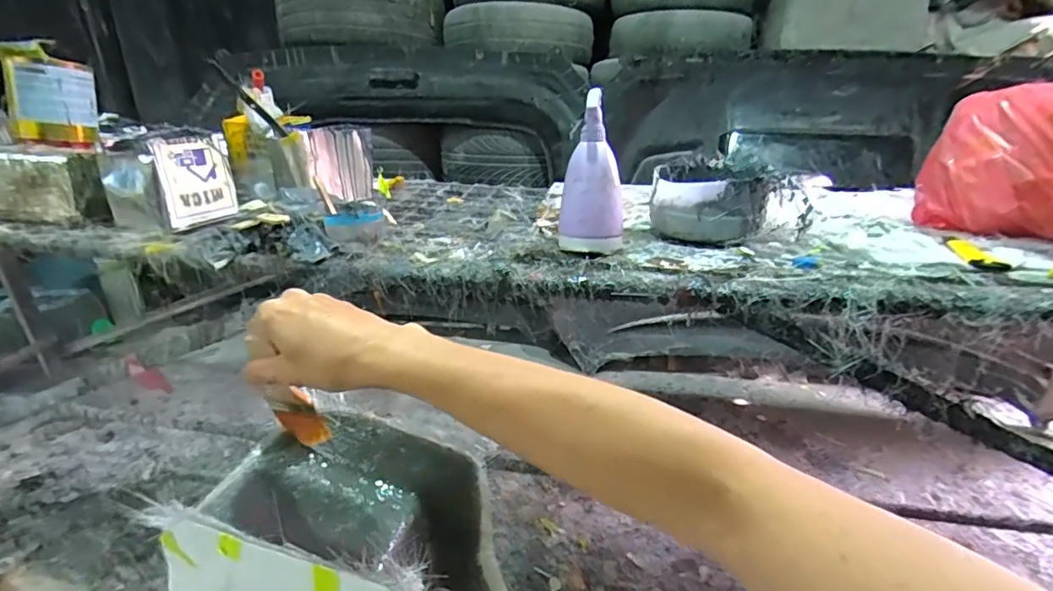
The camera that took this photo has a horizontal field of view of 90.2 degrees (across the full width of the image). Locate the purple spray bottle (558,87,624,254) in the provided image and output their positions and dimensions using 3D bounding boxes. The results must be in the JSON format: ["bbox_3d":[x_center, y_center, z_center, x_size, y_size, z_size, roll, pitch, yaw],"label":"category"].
[{"bbox_3d":[0.087,-0.148,0.678,0.083,0.186,0.077,4,22,8],"label":"purple spray bottle"}]

